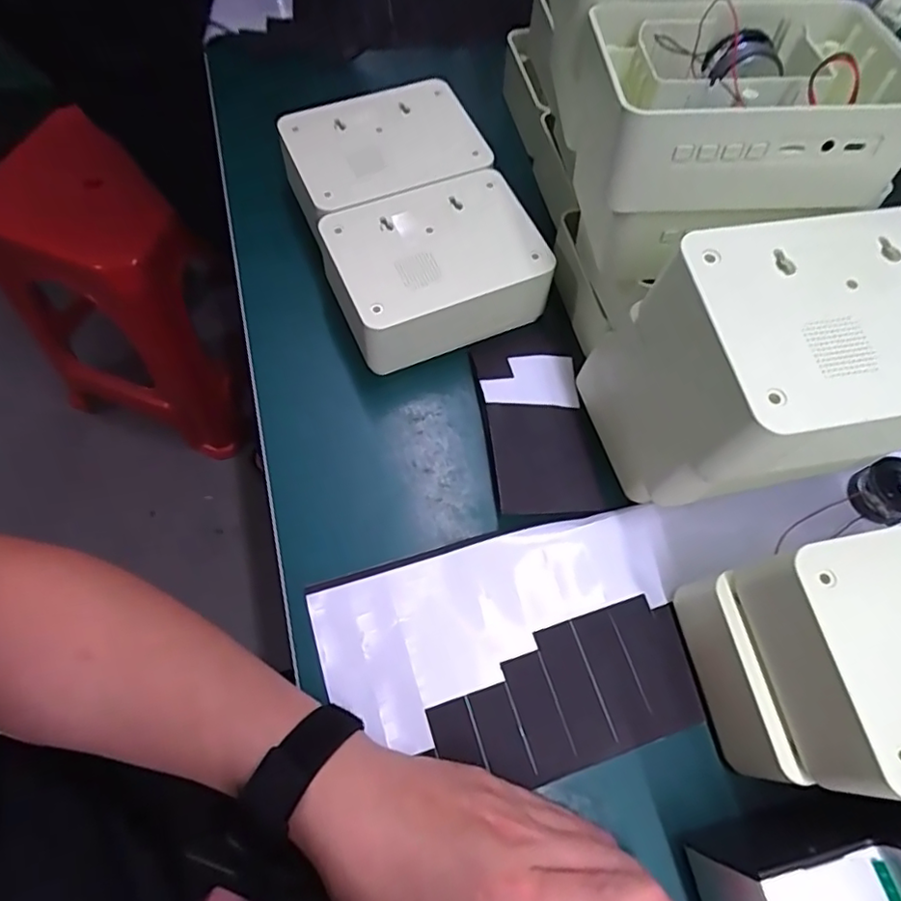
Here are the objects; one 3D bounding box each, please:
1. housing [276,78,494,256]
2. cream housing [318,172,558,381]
[{"bbox_3d":[-0.054,-0.221,0.457,0.150,0.053,0.113,-22,69,-11],"label":"housing"},{"bbox_3d":[-0.011,-0.130,0.420,0.145,0.055,0.105,-20,68,-10],"label":"cream housing"}]

